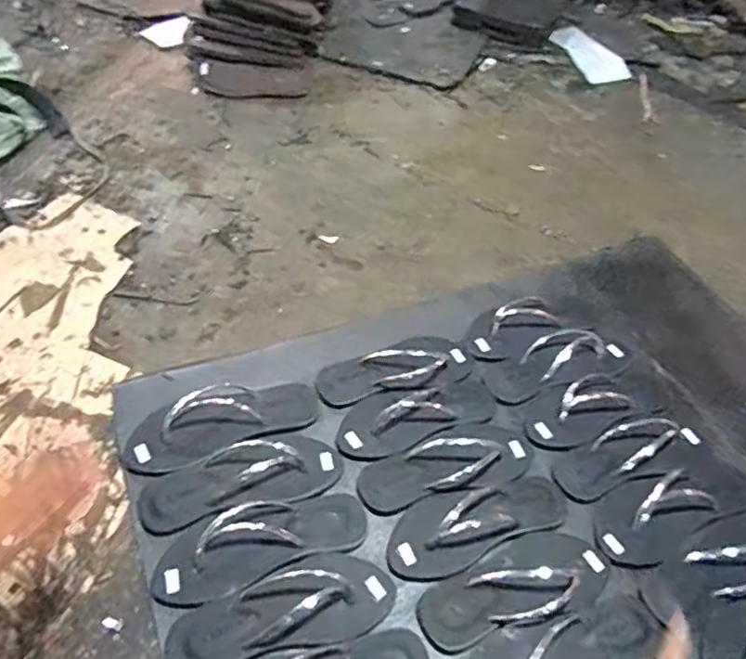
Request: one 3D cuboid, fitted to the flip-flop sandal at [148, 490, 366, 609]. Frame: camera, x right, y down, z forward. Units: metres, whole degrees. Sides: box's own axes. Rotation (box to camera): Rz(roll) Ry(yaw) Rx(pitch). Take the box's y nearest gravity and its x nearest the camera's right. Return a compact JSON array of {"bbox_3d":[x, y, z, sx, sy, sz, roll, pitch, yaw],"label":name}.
[{"bbox_3d":[-0.130,0.240,0.706,0.243,0.034,0.097,-17,52,-20],"label":"flip-flop sandal"}]

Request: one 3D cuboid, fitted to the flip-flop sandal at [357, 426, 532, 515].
[{"bbox_3d":[0.098,0.172,0.797,0.234,0.031,0.090,-11,50,-16],"label":"flip-flop sandal"}]

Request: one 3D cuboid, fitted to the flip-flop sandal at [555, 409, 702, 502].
[{"bbox_3d":[0.356,0.163,0.830,0.226,0.033,0.090,-21,53,-23],"label":"flip-flop sandal"}]

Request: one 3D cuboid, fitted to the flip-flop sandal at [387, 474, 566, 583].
[{"bbox_3d":[0.130,0.226,0.745,0.235,0.036,0.094,-16,51,-19],"label":"flip-flop sandal"}]

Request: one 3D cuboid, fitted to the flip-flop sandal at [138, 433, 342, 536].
[{"bbox_3d":[-0.164,0.182,0.756,0.241,0.032,0.093,-11,50,-15],"label":"flip-flop sandal"}]

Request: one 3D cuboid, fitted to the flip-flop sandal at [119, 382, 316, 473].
[{"bbox_3d":[-0.200,0.116,0.813,0.251,0.029,0.105,-20,53,-22],"label":"flip-flop sandal"}]

